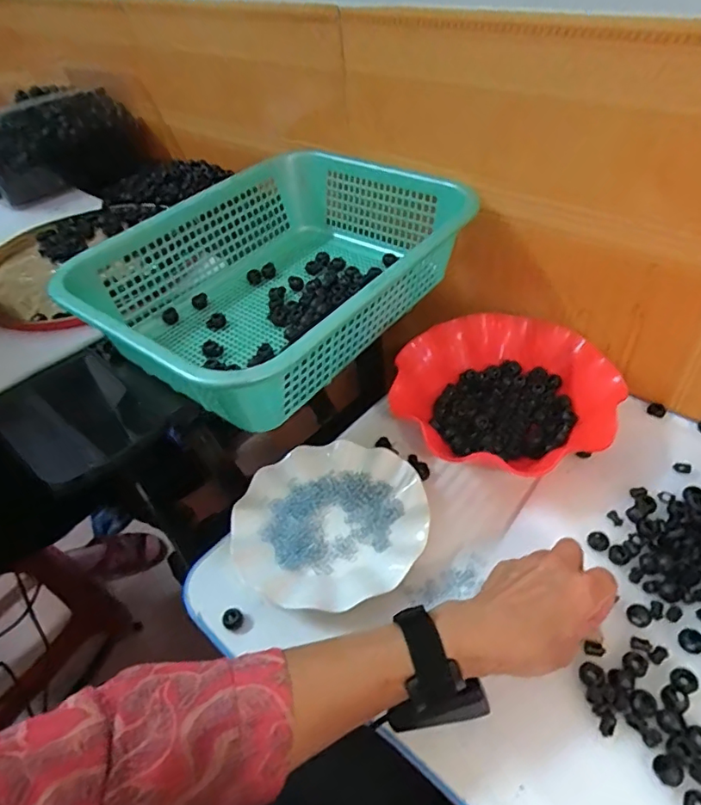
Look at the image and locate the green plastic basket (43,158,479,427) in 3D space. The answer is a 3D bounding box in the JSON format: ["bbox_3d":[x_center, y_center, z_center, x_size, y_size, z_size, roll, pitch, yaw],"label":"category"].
[{"bbox_3d":[-0.072,-0.133,0.577,0.289,0.110,0.375,28,55,30],"label":"green plastic basket"}]

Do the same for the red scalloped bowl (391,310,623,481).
[{"bbox_3d":[0.165,-0.014,0.581,0.223,0.052,0.194,16,50,22],"label":"red scalloped bowl"}]

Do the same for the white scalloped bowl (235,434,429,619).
[{"bbox_3d":[-0.020,0.113,0.513,0.176,0.026,0.179,-4,45,4],"label":"white scalloped bowl"}]

